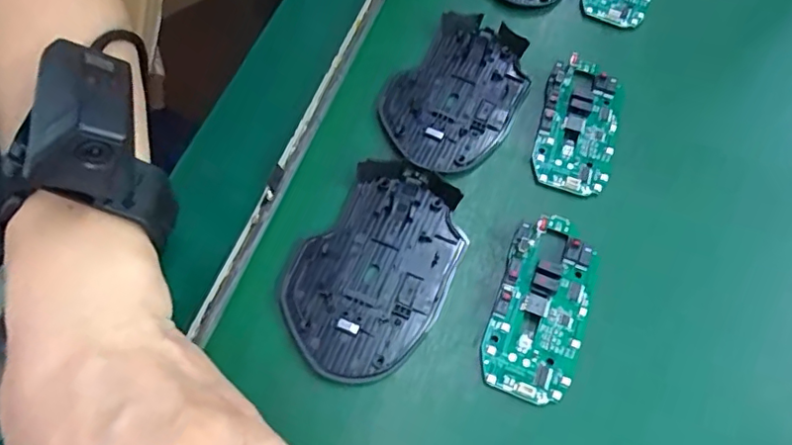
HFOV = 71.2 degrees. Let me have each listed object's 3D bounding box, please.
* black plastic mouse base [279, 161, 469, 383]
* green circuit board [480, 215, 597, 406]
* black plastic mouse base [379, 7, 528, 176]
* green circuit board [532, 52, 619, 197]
[{"bbox_3d":[-0.010,0.021,0.283,0.073,0.007,0.116,22,64,9],"label":"black plastic mouse base"},{"bbox_3d":[0.074,0.040,0.277,0.045,0.009,0.096,19,63,7],"label":"green circuit board"},{"bbox_3d":[0.038,-0.080,0.334,0.070,0.010,0.111,31,65,13],"label":"black plastic mouse base"},{"bbox_3d":[0.109,-0.061,0.327,0.044,0.013,0.090,15,63,5],"label":"green circuit board"}]

